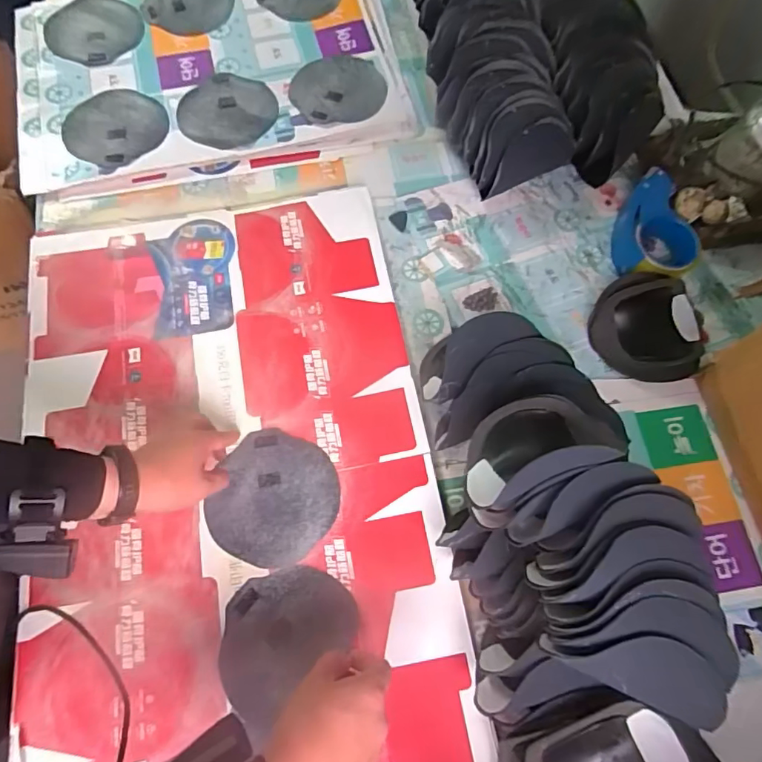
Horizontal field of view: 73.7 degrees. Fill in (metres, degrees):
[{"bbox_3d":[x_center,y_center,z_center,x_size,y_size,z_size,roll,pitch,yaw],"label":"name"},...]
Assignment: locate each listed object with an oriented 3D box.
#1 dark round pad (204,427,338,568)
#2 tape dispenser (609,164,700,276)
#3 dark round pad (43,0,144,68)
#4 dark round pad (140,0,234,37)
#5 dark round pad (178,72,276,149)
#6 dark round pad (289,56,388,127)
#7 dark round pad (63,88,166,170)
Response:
[{"bbox_3d":[-0.124,0.134,0.586,0.137,0.008,0.144,1,69,-3],"label":"dark round pad"},{"bbox_3d":[0.383,-0.204,0.706,0.104,0.057,0.161,15,69,3],"label":"tape dispenser"},{"bbox_3d":[-0.470,-0.570,0.827,0.150,0.017,0.136,18,69,4],"label":"dark round pad"},{"bbox_3d":[-0.321,-0.640,0.858,0.129,0.018,0.151,27,70,7],"label":"dark round pad"},{"bbox_3d":[-0.228,-0.415,0.782,0.141,0.014,0.142,1,69,-3],"label":"dark round pad"},{"bbox_3d":[-0.066,-0.454,0.796,0.143,0.021,0.146,-1,69,-3],"label":"dark round pad"},{"bbox_3d":[-0.398,-0.380,0.762,0.139,0.009,0.139,1,69,-3],"label":"dark round pad"}]

